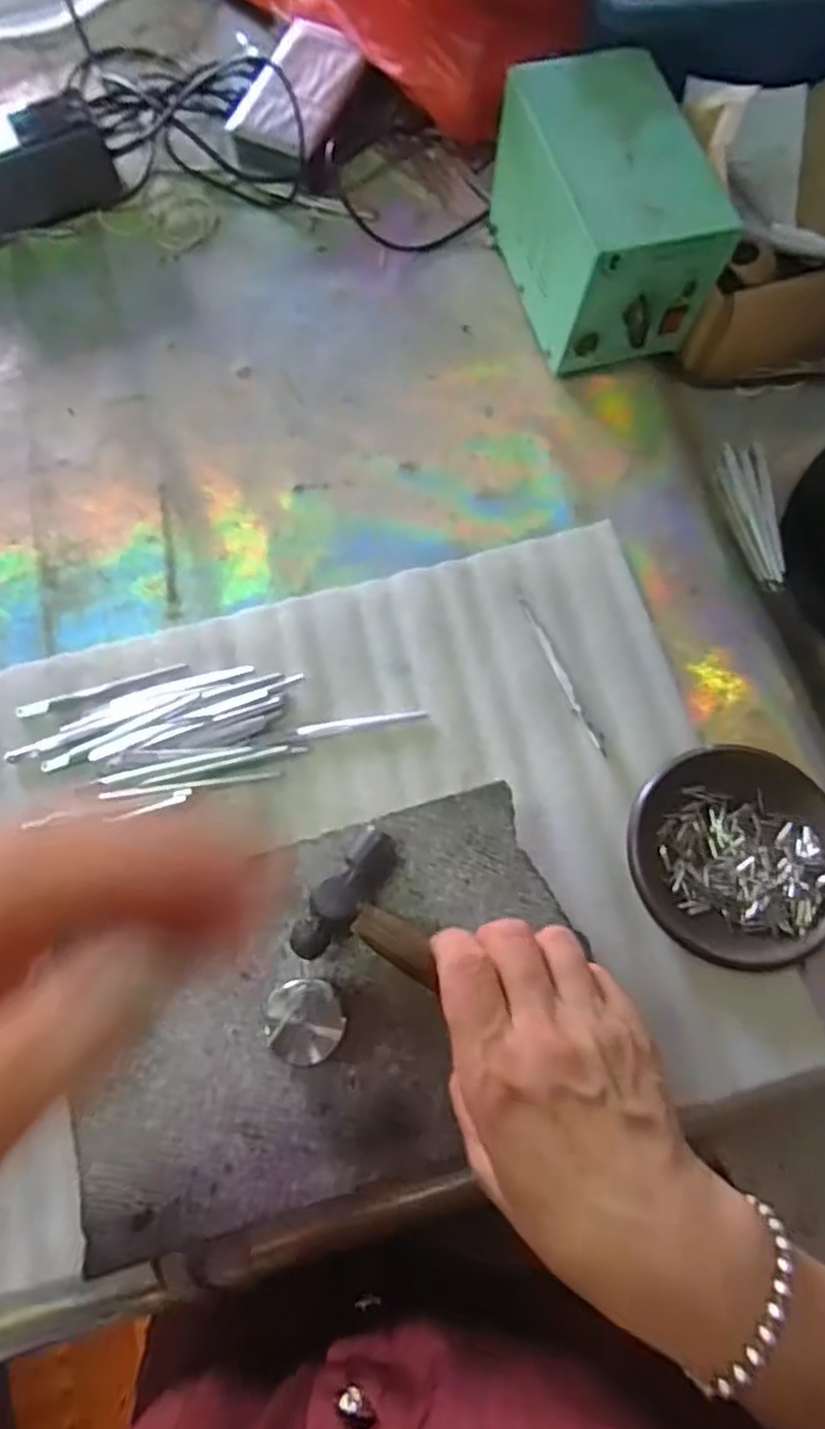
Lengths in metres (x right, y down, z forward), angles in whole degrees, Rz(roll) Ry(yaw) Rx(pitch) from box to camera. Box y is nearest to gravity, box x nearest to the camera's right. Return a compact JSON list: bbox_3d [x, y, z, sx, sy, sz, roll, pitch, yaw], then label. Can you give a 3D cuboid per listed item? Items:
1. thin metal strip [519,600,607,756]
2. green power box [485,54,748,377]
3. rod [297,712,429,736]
[{"bbox_3d":[0.088,-0.023,0.430,0.007,0.004,0.105,-23,73,-6],"label":"thin metal strip"},{"bbox_3d":[0.122,-0.319,0.479,0.094,0.107,0.154,-15,73,-4],"label":"green power box"},{"bbox_3d":[-0.030,0.004,0.431,0.076,0.005,0.008,-10,73,-2],"label":"rod"}]

